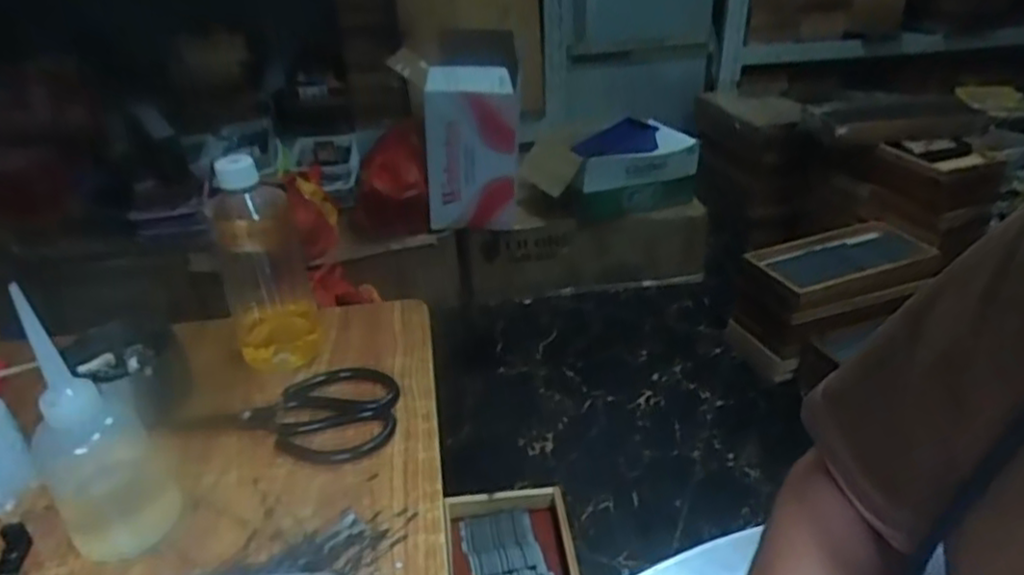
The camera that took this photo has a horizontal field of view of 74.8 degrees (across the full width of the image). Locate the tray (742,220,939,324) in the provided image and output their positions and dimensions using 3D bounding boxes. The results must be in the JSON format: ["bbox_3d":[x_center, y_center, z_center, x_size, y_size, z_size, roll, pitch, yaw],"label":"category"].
[{"bbox_3d":[0.775,-0.054,1.622,0.456,0.083,0.230,-12,32,-15],"label":"tray"}]

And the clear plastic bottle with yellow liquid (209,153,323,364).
[{"bbox_3d":[-0.209,-0.020,0.563,0.072,0.178,0.076,-16,34,-21],"label":"clear plastic bottle with yellow liquid"}]

